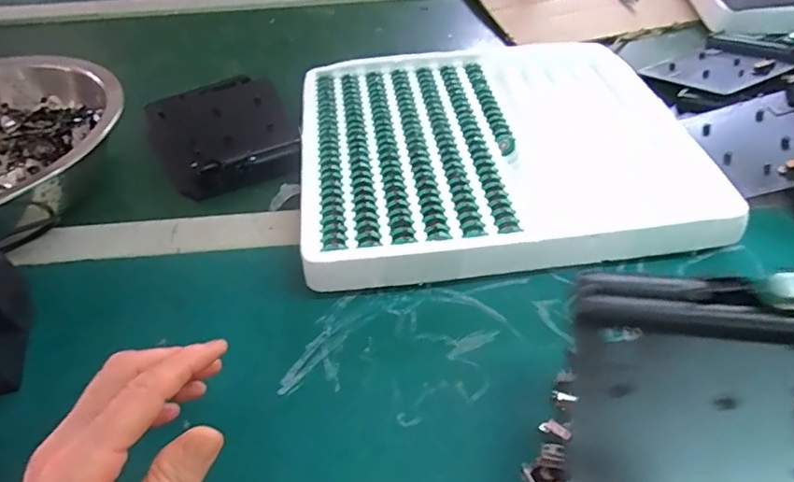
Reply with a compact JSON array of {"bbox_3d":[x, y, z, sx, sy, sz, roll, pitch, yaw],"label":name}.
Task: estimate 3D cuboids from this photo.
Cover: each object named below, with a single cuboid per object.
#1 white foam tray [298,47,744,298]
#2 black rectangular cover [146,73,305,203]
[{"bbox_3d":[0.085,-0.090,0.459,0.323,0.038,0.303,-6,47,-2],"label":"white foam tray"},{"bbox_3d":[-0.164,-0.103,0.501,0.125,0.015,0.155,-22,50,-16],"label":"black rectangular cover"}]

